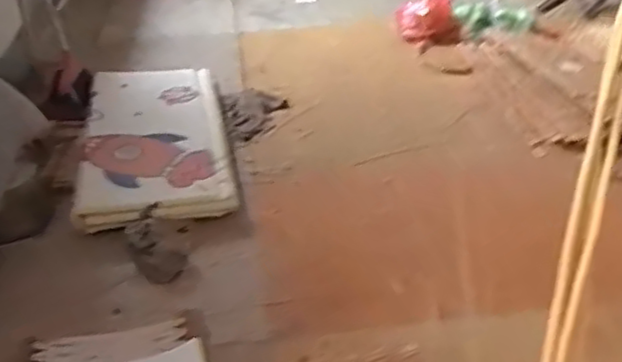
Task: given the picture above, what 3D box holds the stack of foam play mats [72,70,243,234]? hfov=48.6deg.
[{"bbox_3d":[-0.428,-0.121,1.906,0.383,0.084,0.741,-7,36,-9],"label":"stack of foam play mats"}]

